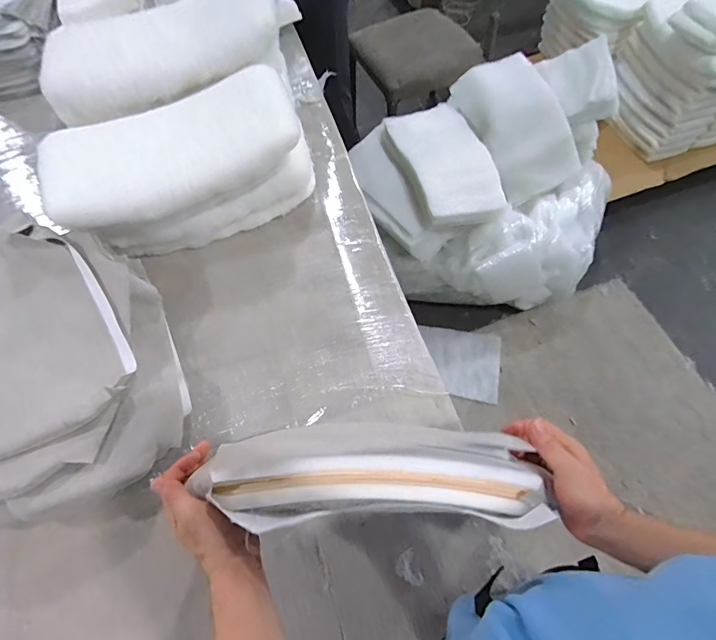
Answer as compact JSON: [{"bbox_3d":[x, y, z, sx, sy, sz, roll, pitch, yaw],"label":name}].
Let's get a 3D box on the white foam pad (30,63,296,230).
[{"bbox_3d":[-0.333,-0.305,0.745,0.452,0.085,0.192,-24,63,-8],"label":"white foam pad"}]

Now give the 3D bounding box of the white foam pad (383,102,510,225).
[{"bbox_3d":[0.273,-0.526,1.311,0.255,0.078,0.465,-16,63,-4],"label":"white foam pad"}]

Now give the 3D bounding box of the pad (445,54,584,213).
[{"bbox_3d":[0.538,-0.638,1.374,0.045,0.297,0.464,-43,108,-26],"label":"pad"}]

